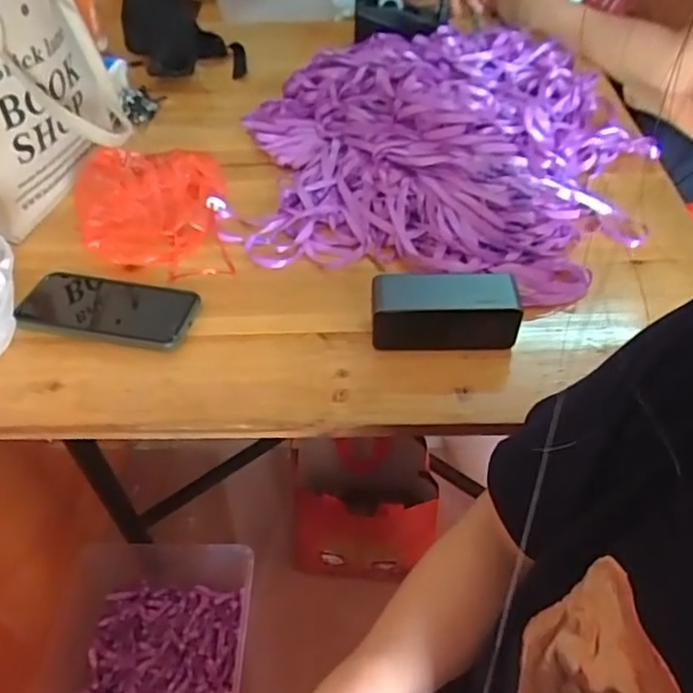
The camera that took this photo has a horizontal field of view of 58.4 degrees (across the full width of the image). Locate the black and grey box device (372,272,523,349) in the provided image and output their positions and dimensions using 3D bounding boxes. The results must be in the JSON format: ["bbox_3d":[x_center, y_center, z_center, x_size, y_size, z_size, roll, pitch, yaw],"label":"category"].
[{"bbox_3d":[0.088,-0.030,0.558,0.127,0.056,0.051,1,47,4],"label":"black and grey box device"}]

